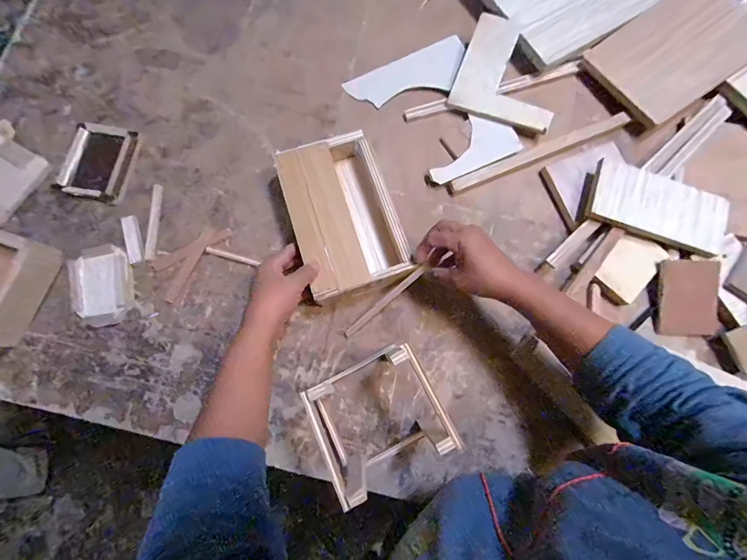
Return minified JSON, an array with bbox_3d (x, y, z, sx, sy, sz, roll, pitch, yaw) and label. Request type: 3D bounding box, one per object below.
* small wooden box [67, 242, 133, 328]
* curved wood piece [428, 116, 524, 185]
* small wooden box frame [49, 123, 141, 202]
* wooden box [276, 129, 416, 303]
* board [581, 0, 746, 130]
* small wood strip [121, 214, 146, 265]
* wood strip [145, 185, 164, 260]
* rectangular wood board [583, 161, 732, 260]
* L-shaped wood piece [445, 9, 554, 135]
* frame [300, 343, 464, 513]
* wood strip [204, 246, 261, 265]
[{"bbox_3d":[-0.385,0.007,0.491,0.082,0.017,0.113,-16,80,-4],"label":"small wooden box"},{"bbox_3d":[0.151,-0.210,0.549,0.152,0.016,0.077,-24,80,-6],"label":"curved wood piece"},{"bbox_3d":[-0.421,-0.180,0.531,0.098,0.011,0.122,10,79,1],"label":"small wooden box frame"},{"bbox_3d":[-0.043,-0.091,0.491,0.135,0.048,0.211,-19,80,-5],"label":"wooden box"},{"bbox_3d":[0.471,-0.361,0.549,0.219,0.026,0.164,-36,73,9],"label":"board"},{"bbox_3d":[-0.350,-0.060,0.507,0.021,0.004,0.072,-18,80,-5],"label":"small wood strip"},{"bbox_3d":[-0.326,-0.087,0.517,0.014,0.006,0.117,-1,79,-2],"label":"wood strip"},{"bbox_3d":[0.413,-0.101,0.505,0.193,0.030,0.093,19,79,3],"label":"rectangular wood board"},{"bbox_3d":[0.218,-0.328,0.553,0.157,0.011,0.163,20,88,9],"label":"L-shaped wood piece"},{"bbox_3d":[-0.002,0.163,0.417,0.150,0.123,0.126,-27,81,-6],"label":"frame"},{"bbox_3d":[-0.206,-0.035,0.511,0.083,0.004,0.007,17,79,2],"label":"wood strip"}]

